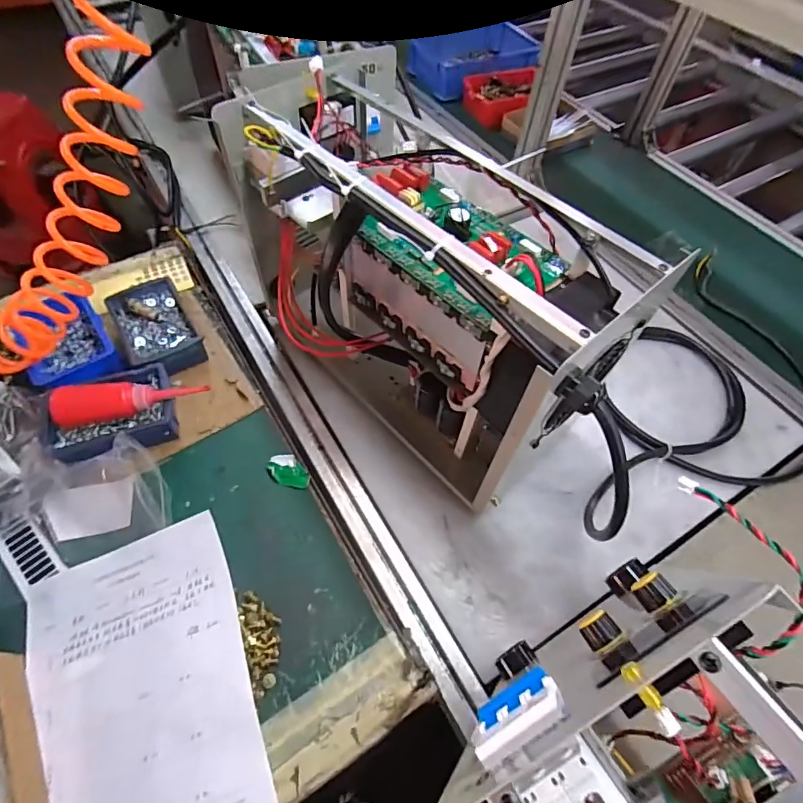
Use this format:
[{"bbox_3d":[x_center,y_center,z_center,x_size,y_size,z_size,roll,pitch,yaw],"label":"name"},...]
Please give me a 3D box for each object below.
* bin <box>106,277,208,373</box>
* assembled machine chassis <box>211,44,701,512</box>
[{"bbox_3d":[-0.343,-0.101,0.646,0.092,0.047,0.161,-25,62,-21],"label":"bin"},{"bbox_3d":[0.030,-0.149,0.567,0.472,0.296,0.255,41,62,20],"label":"assembled machine chassis"}]

